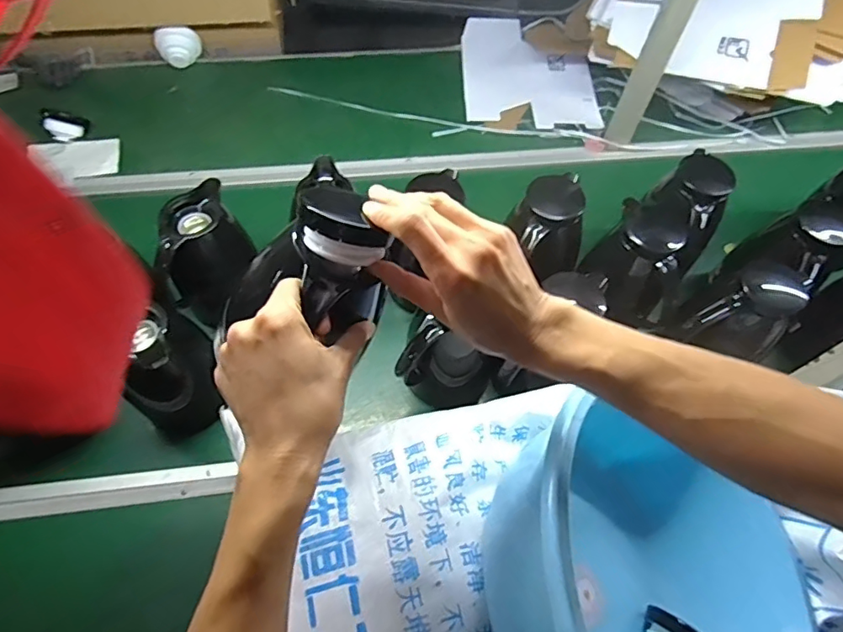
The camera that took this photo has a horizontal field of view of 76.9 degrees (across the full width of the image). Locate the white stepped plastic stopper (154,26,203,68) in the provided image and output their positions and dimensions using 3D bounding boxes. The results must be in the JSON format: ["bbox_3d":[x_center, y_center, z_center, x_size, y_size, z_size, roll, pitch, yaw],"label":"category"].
[{"bbox_3d":[-0.500,-0.552,1.105,0.089,0.081,0.045,-15,61,-11],"label":"white stepped plastic stopper"}]

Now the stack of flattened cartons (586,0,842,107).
[{"bbox_3d":[0.581,-0.557,0.988,0.490,0.097,0.284,15,91,2],"label":"stack of flattened cartons"}]

